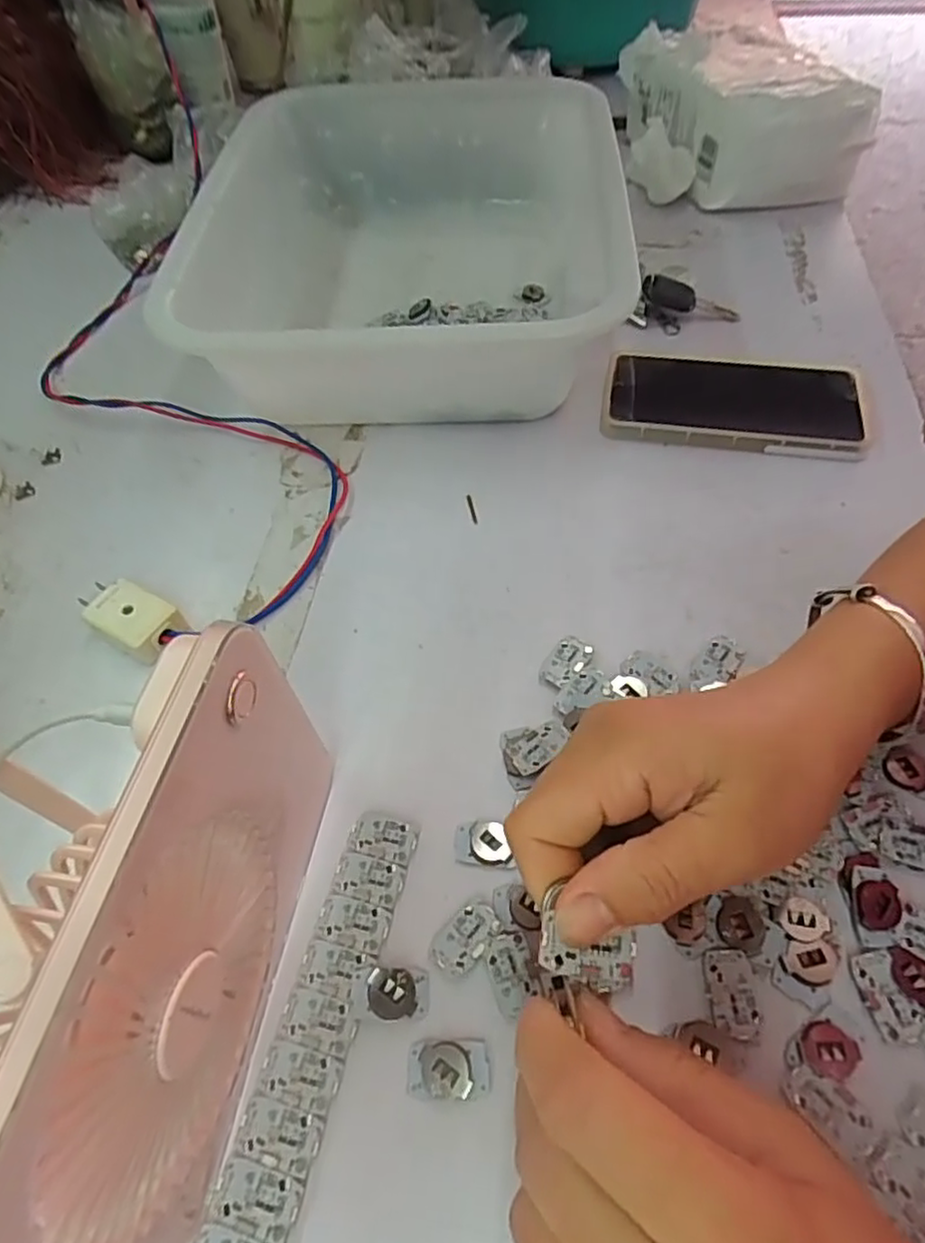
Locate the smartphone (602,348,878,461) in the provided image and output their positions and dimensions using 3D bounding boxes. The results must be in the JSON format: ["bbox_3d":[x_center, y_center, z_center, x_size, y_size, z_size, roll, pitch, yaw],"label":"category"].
[{"bbox_3d":[0.180,-0.148,0.443,0.163,0.019,0.085,9,56,11],"label":"smartphone"}]

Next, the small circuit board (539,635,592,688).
[{"bbox_3d":[0.053,0.020,0.338,0.018,0.004,0.030,30,62,23],"label":"small circuit board"}]

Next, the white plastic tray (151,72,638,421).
[{"bbox_3d":[-0.033,-0.302,0.521,0.292,0.103,0.429,-1,54,4],"label":"white plastic tray"}]

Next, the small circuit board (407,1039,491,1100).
[{"bbox_3d":[-0.005,0.166,0.244,0.030,0.004,0.018,1,54,5],"label":"small circuit board"}]

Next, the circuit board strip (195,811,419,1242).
[{"bbox_3d":[-0.068,0.190,0.231,0.030,0.005,0.249,11,56,12],"label":"circuit board strip"}]

